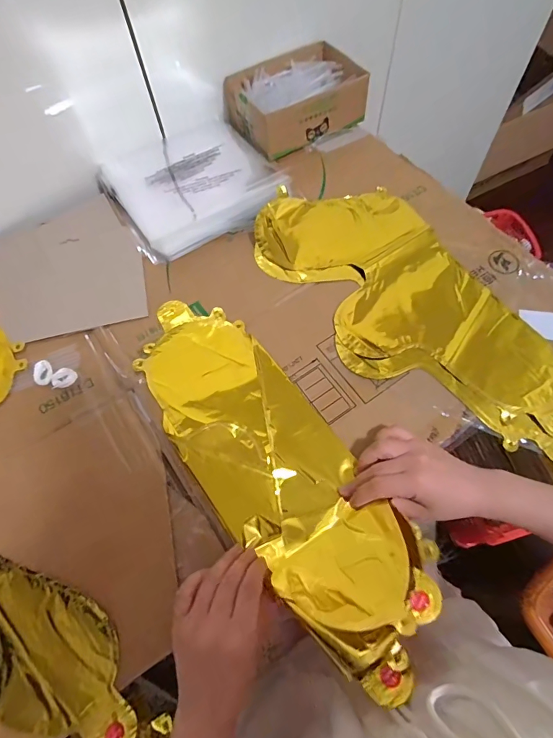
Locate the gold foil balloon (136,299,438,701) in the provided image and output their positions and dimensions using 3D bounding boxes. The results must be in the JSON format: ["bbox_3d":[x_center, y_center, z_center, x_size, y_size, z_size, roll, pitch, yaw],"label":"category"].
[{"bbox_3d":[-0.014,0.079,0.410,0.139,0.044,0.426,-33,61,-12],"label":"gold foil balloon"}]

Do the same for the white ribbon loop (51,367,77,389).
[{"bbox_3d":[-0.243,0.010,0.462,0.027,0.011,0.020,-19,64,-6],"label":"white ribbon loop"}]

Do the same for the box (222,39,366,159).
[{"bbox_3d":[0.031,-0.418,0.636,0.194,0.068,0.139,-26,64,-9],"label":"box"}]

